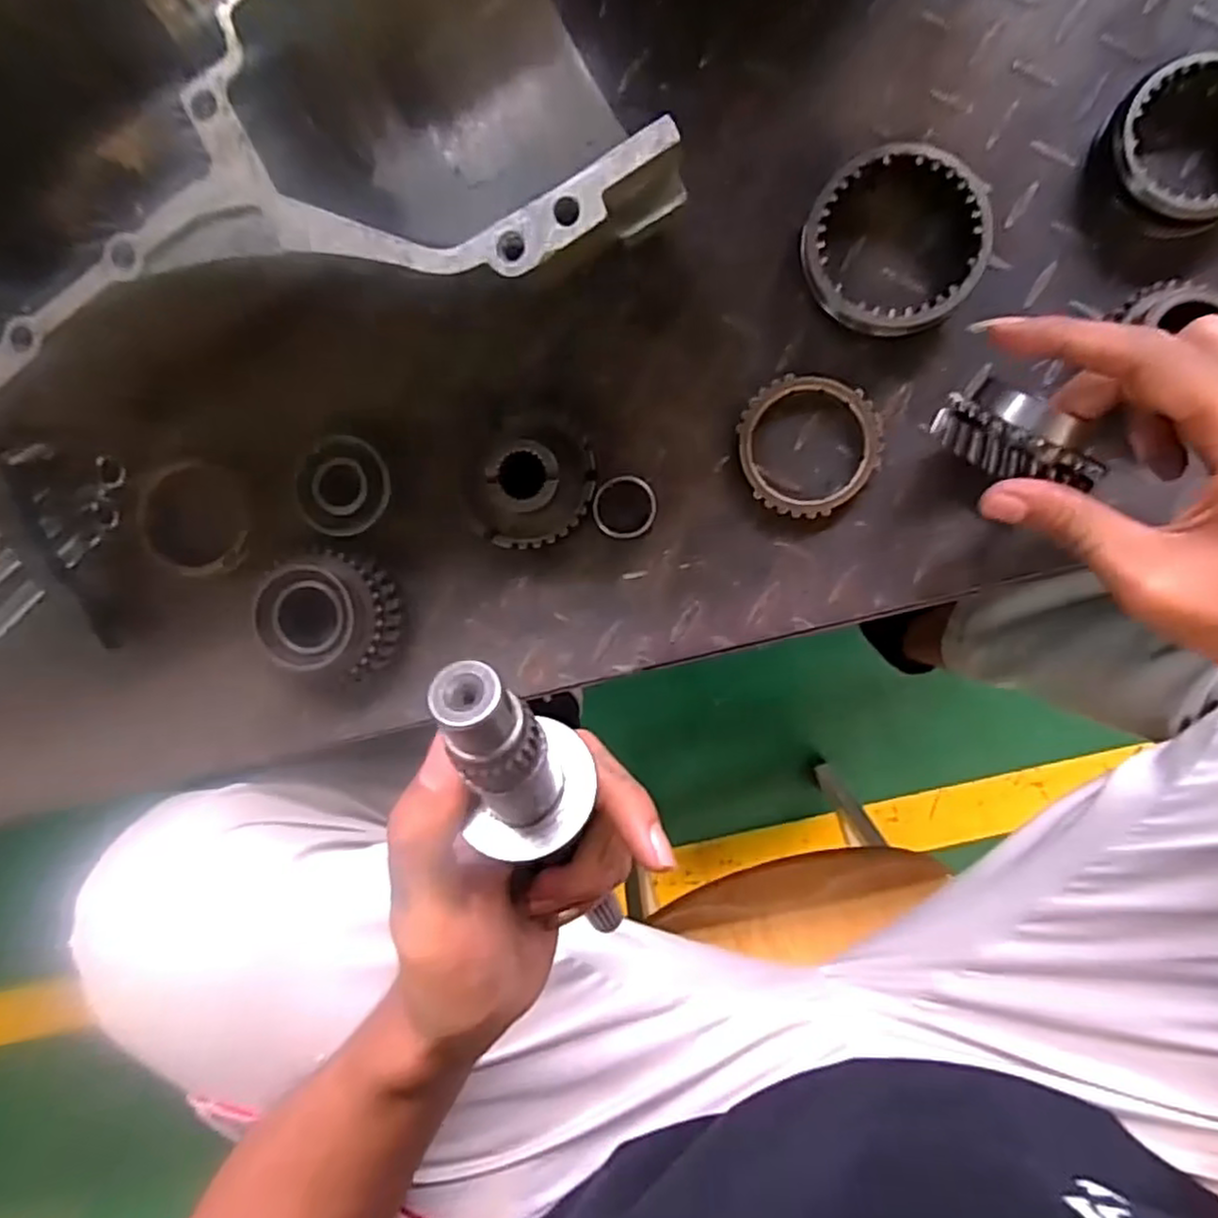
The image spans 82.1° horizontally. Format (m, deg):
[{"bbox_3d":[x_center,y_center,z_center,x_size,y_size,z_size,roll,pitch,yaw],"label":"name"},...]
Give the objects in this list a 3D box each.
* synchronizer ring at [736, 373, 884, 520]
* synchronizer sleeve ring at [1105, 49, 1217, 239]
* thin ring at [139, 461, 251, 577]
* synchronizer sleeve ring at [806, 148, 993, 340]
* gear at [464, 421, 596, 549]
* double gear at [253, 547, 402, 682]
[{"bbox_3d":[0.097,-0.078,0.336,0.066,0.011,0.067,0,93,4],"label":"synchronizer ring"},{"bbox_3d":[0.259,-0.206,0.311,0.069,0.024,0.069,0,93,4],"label":"synchronizer sleeve ring"},{"bbox_3d":[-0.213,-0.046,0.359,0.055,0.008,0.058,0,93,4],"label":"thin ring"},{"bbox_3d":[0.130,-0.167,0.325,0.080,0.023,0.084,0,93,4],"label":"synchronizer sleeve ring"},{"bbox_3d":[-0.037,-0.059,0.340,0.060,0.020,0.058,-3,92,4],"label":"gear"},{"bbox_3d":[-0.136,0.002,0.346,0.061,0.027,0.057,14,94,3],"label":"double gear"}]

